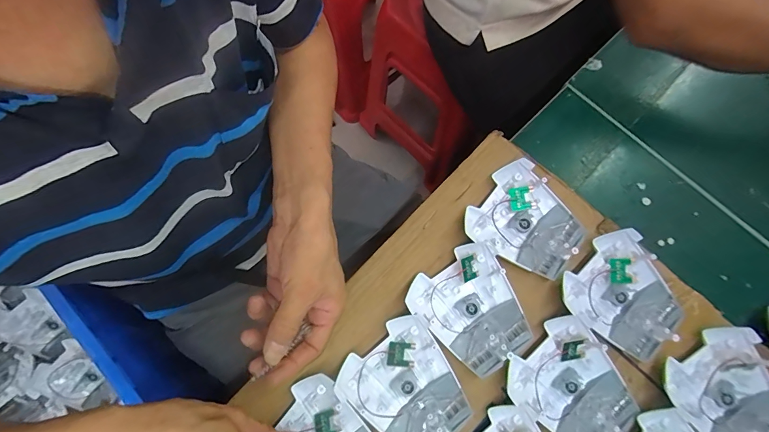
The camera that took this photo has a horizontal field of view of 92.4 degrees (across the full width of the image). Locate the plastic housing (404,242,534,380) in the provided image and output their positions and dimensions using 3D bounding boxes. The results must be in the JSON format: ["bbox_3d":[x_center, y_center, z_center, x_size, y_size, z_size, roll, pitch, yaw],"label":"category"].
[{"bbox_3d":[0.084,0.090,0.355,0.093,0.021,0.106,-34,77,-8],"label":"plastic housing"}]

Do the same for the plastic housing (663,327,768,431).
[{"bbox_3d":[0.315,0.168,0.332,0.096,0.022,0.109,-27,76,-6],"label":"plastic housing"}]

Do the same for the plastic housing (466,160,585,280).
[{"bbox_3d":[0.146,0.008,0.381,0.106,0.026,0.095,39,79,10],"label":"plastic housing"}]

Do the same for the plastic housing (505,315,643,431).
[{"bbox_3d":[0.174,0.159,0.336,0.092,0.019,0.109,-40,78,-9],"label":"plastic housing"}]

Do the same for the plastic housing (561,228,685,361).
[{"bbox_3d":[0.234,0.079,0.357,0.094,0.026,0.107,-44,79,-10],"label":"plastic housing"}]

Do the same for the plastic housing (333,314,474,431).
[{"bbox_3d":[0.021,0.158,0.335,0.093,0.016,0.107,-38,78,-9],"label":"plastic housing"}]

